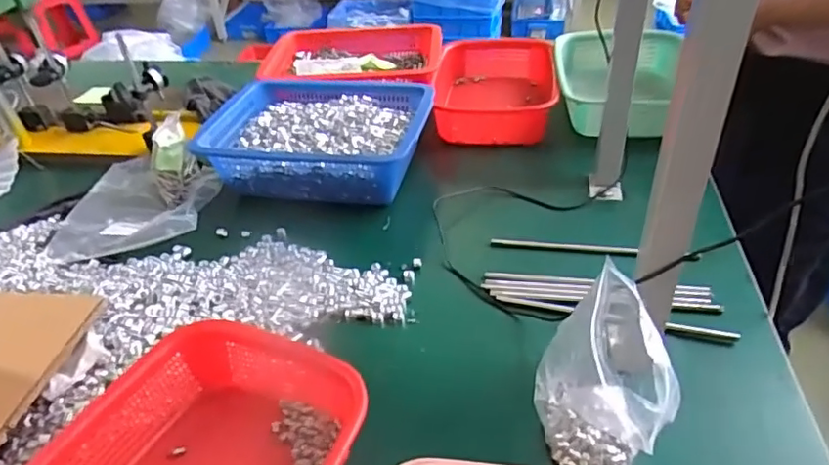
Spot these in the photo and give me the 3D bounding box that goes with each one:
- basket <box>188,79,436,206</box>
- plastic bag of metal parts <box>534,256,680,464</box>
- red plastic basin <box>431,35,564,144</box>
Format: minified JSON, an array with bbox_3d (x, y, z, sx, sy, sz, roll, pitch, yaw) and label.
[{"bbox_3d":[-0.132,-0.147,0.894,0.311,0.091,0.241,4,39,13],"label":"basket"},{"bbox_3d":[0.145,0.128,0.455,0.069,0.158,0.114,-11,38,-6],"label":"plastic bag of metal parts"},{"bbox_3d":[0.141,-0.261,1.069,0.205,0.074,0.295,0,38,8],"label":"red plastic basin"}]

